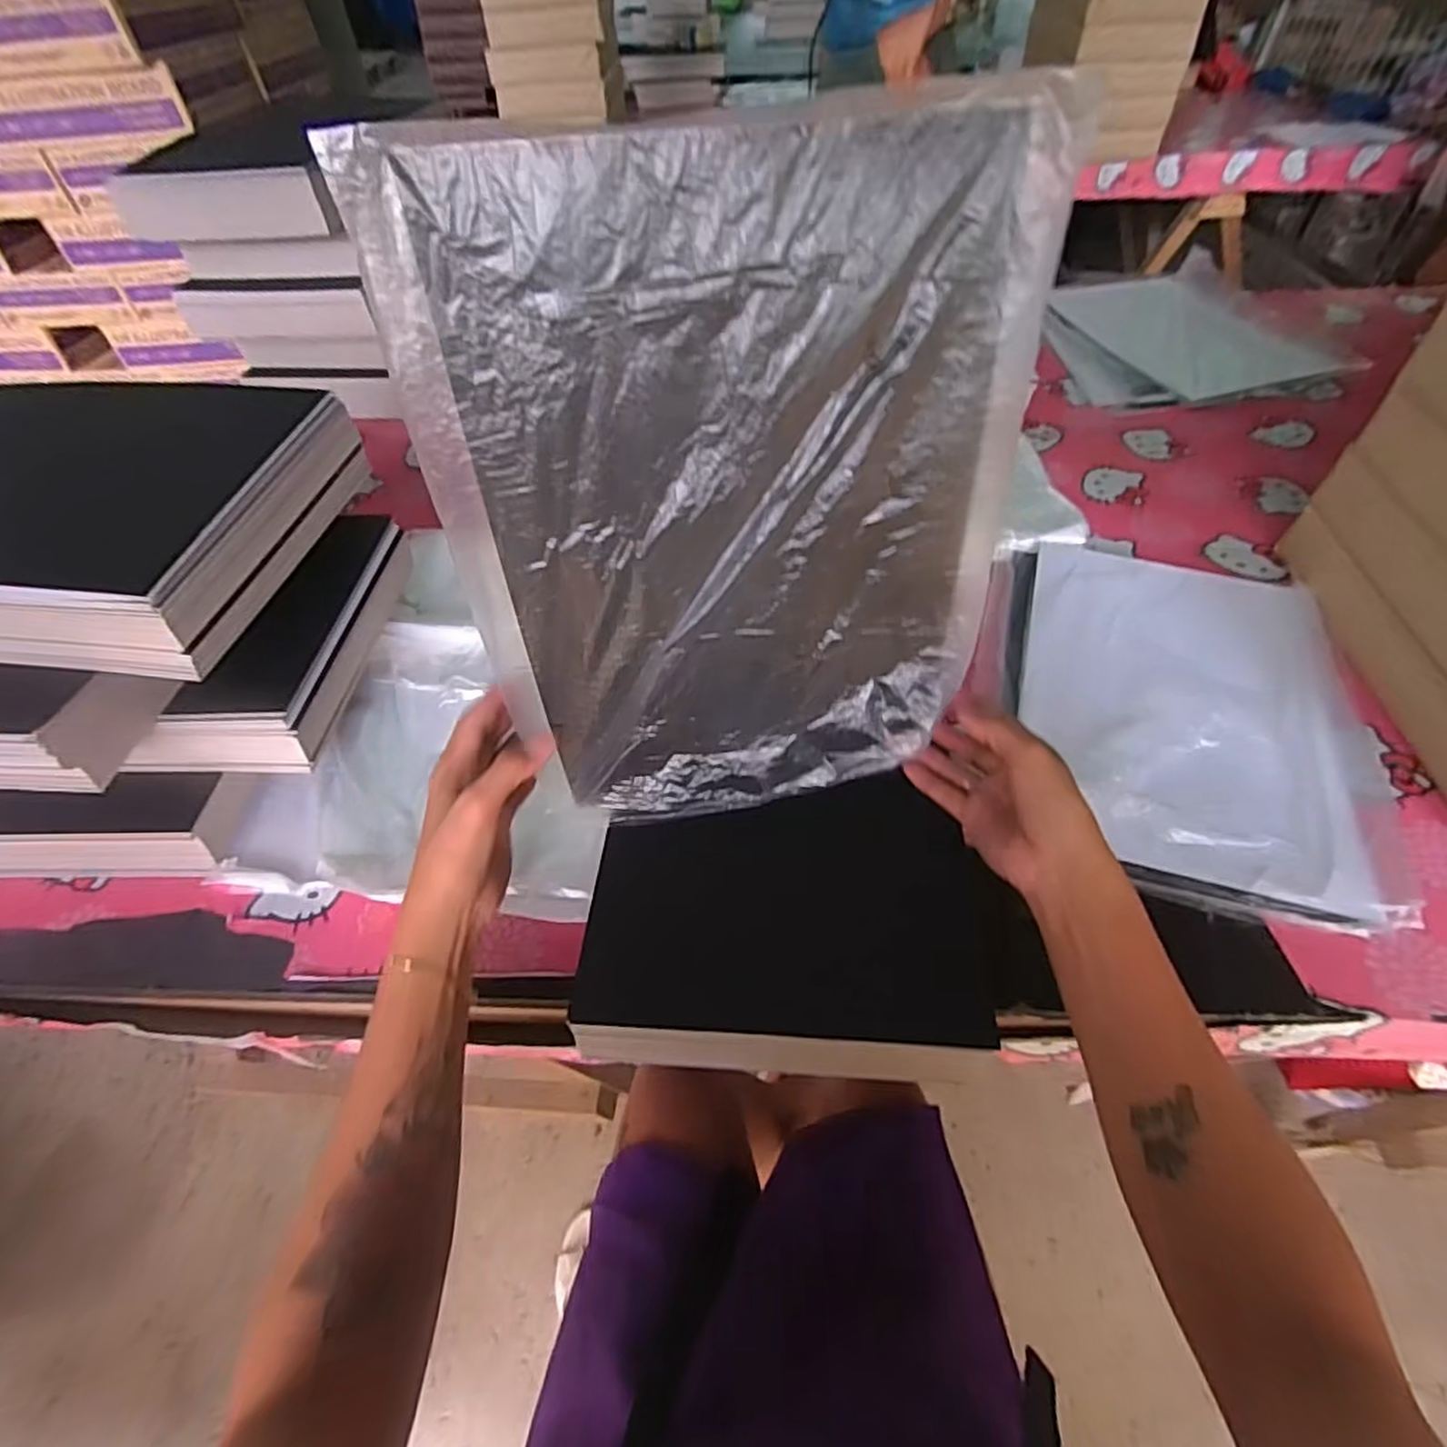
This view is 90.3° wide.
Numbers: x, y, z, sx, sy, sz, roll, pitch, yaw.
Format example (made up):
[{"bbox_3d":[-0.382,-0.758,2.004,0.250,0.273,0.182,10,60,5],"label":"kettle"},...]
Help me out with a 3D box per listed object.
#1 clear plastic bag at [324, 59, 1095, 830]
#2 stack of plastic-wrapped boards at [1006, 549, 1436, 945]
[{"bbox_3d":[0.009,-0.092,0.385,0.286,0.357,0.025,-6,40,-2],"label":"clear plastic bag"},{"bbox_3d":[0.403,-0.025,0.638,0.277,0.020,0.402,10,51,11],"label":"stack of plastic-wrapped boards"}]

